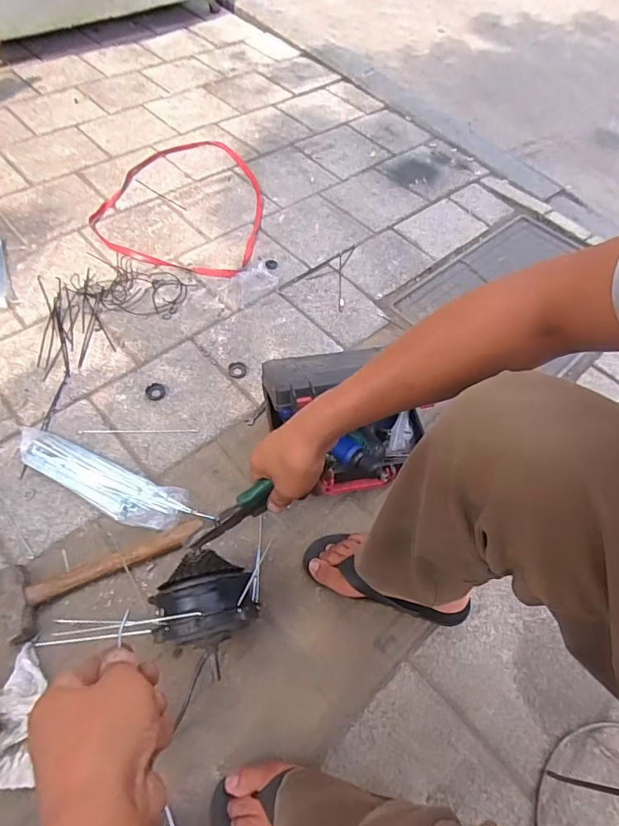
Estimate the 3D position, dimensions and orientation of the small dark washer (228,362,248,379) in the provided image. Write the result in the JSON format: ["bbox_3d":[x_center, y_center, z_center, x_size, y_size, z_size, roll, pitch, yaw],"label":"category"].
[{"bbox_3d":[-0.156,-0.092,0.993,0.041,0.008,0.038,2,56,-4],"label":"small dark washer"}]

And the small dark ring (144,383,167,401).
[{"bbox_3d":[-0.315,-0.043,0.942,0.039,0.005,0.041,2,56,-4],"label":"small dark ring"}]

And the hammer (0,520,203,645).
[{"bbox_3d":[-0.316,0.250,0.732,0.308,0.045,0.109,-17,61,-16],"label":"hammer"}]

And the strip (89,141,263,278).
[{"bbox_3d":[-0.342,-0.594,1.280,0.441,0.030,0.542,12,64,2],"label":"strip"}]

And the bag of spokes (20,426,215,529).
[{"bbox_3d":[-0.364,0.123,0.817,0.346,0.027,0.087,22,57,9],"label":"bag of spokes"}]

